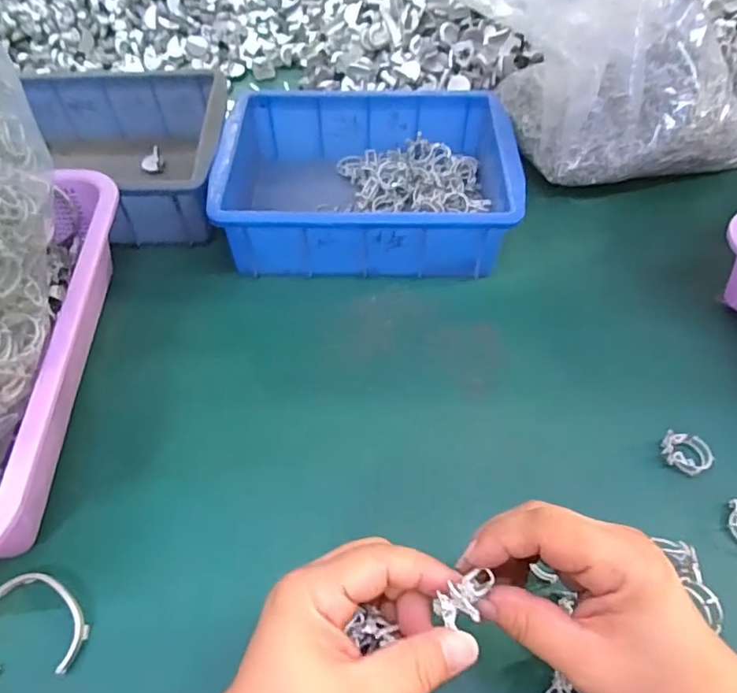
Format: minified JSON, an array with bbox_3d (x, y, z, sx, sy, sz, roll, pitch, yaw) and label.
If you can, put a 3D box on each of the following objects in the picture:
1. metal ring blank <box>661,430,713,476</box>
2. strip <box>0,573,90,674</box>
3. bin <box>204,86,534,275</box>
[{"bbox_3d":[0.214,0.071,0.358,0.033,0.010,0.027,5,55,2],"label":"metal ring blank"},{"bbox_3d":[-0.182,0.150,0.301,0.065,0.005,0.027,32,61,20],"label":"strip"},{"bbox_3d":[-0.001,-0.148,0.469,0.239,0.063,0.166,1,55,0],"label":"bin"}]

